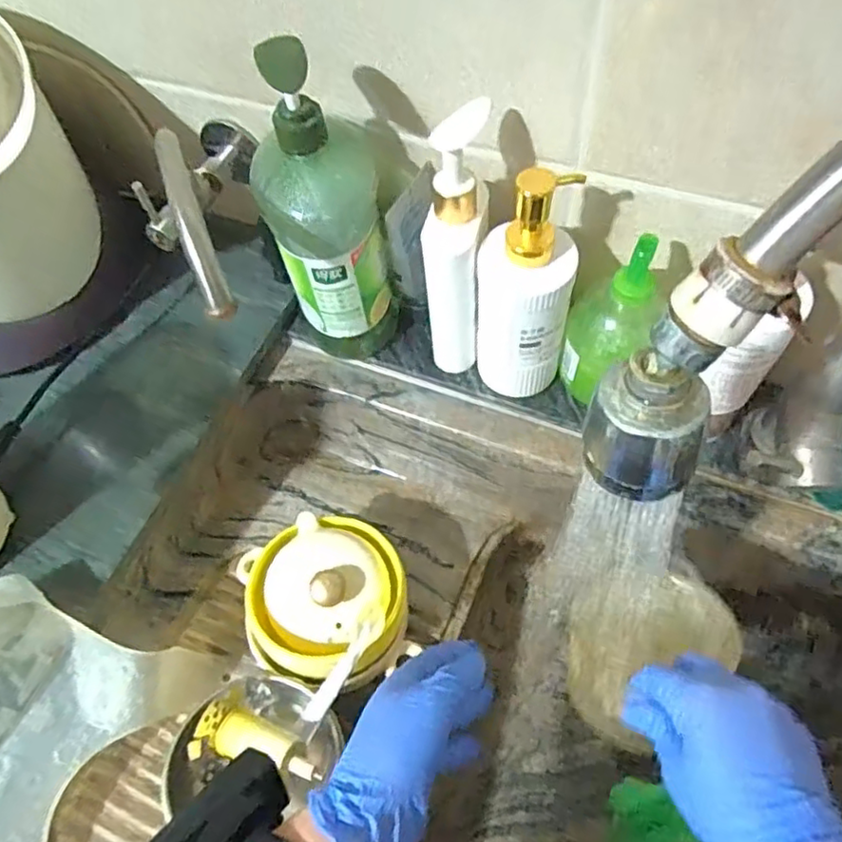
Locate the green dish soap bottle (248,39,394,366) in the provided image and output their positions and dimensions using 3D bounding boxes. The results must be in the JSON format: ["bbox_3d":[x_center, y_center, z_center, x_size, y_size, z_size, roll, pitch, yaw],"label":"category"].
[{"bbox_3d":[-0.075,-0.154,0.529,0.093,0.279,0.076,-13,60,-3],"label":"green dish soap bottle"}]

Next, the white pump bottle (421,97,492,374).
[{"bbox_3d":[0.029,-0.132,0.530,0.042,0.239,0.060,8,61,9],"label":"white pump bottle"}]

